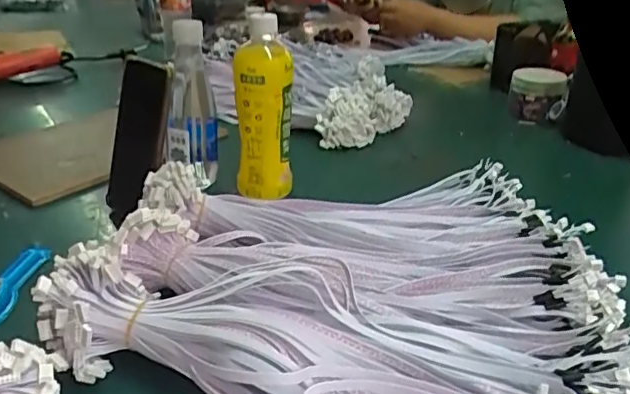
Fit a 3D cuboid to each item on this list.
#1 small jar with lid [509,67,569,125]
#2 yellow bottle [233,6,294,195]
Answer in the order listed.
[{"bbox_3d":[0.346,-0.157,0.890,0.065,0.079,0.067,2,29,-1],"label":"small jar with lid"},{"bbox_3d":[-0.057,-0.099,0.632,0.062,0.199,0.059,-3,27,-6],"label":"yellow bottle"}]

